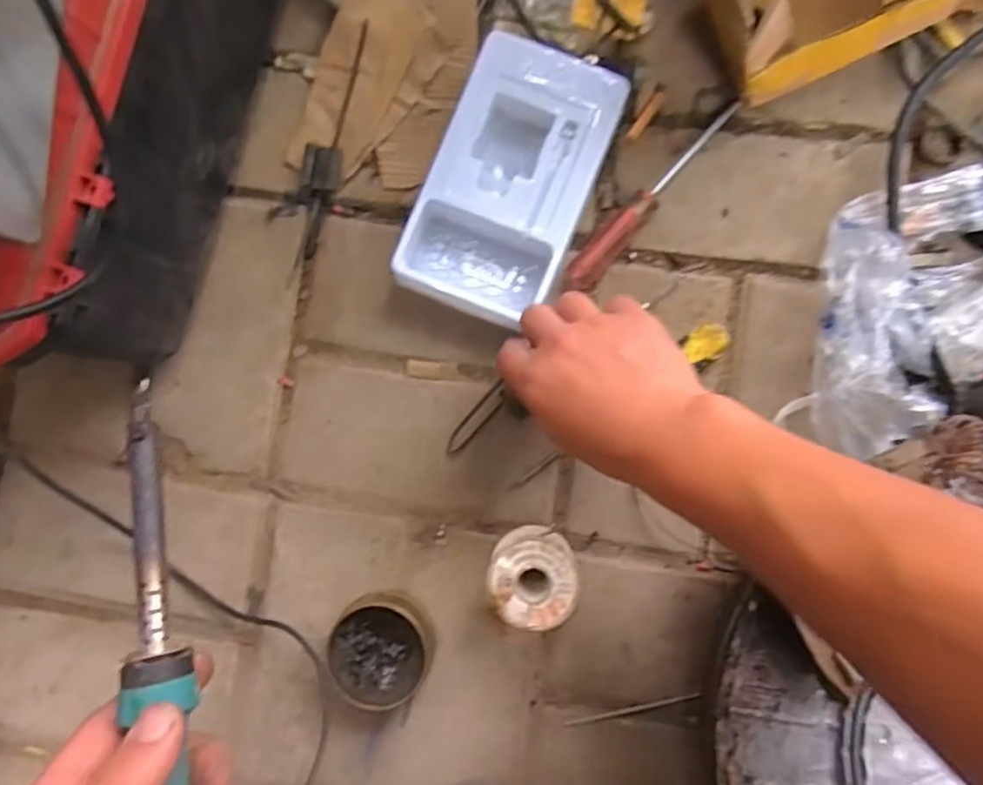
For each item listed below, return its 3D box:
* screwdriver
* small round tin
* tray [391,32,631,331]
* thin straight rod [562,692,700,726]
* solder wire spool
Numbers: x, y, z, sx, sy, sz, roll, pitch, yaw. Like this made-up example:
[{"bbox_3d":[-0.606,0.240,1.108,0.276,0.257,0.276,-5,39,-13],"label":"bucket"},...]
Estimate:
[{"bbox_3d":[0.105,-0.134,0.434,0.022,0.021,0.166,39,91,6],"label":"screwdriver"},{"bbox_3d":[-0.071,0.166,0.420,0.062,0.033,0.068,0,87,5],"label":"small round tin"},{"bbox_3d":[0.013,-0.138,0.433,0.102,0.031,0.176,23,89,6],"label":"tray"},{"bbox_3d":[0.093,0.209,0.426,0.089,0.005,0.005,-14,86,4],"label":"thin straight rod"},{"bbox_3d":[0.027,0.114,0.408,0.052,0.052,0.055,0,86,3],"label":"solder wire spool"}]

